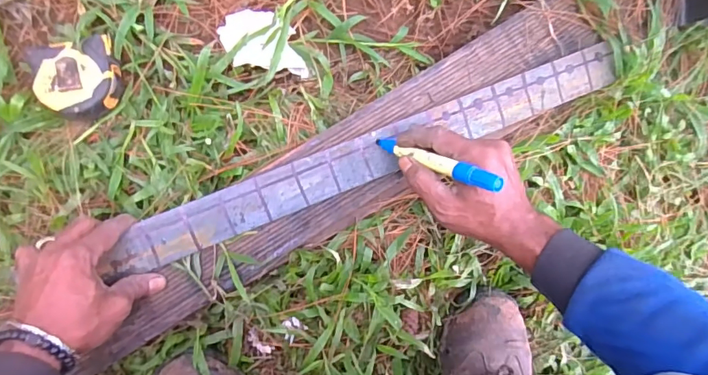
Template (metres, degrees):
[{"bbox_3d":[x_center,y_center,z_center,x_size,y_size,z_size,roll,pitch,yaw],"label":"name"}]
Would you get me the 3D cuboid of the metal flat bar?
[{"bbox_3d":[0.028,-0.035,0.501,0.582,0.006,0.052,-22,98,-8],"label":"metal flat bar"}]

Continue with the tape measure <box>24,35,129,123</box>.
[{"bbox_3d":[-0.281,-0.109,0.472,0.076,0.036,0.077,-12,97,-7],"label":"tape measure"}]

